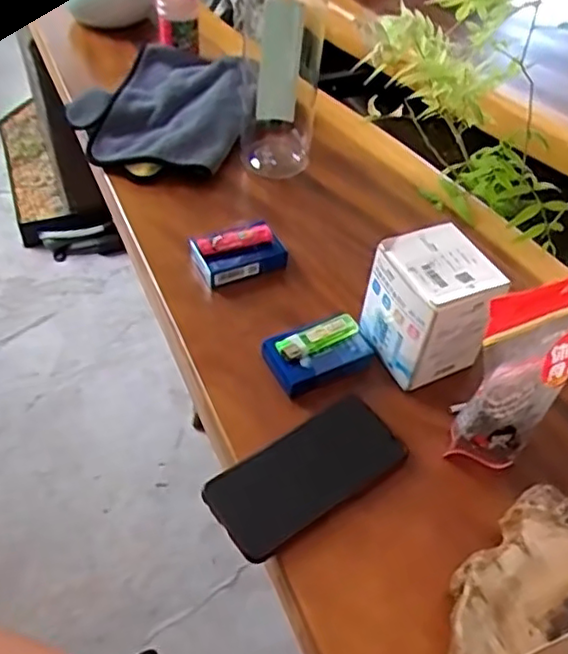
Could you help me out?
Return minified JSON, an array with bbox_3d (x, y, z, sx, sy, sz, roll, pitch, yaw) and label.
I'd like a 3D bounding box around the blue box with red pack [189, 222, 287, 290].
[{"bbox_3d":[-0.047,-0.079,0.689,0.092,0.035,0.051,-18,52,-19],"label":"blue box with red pack"}]

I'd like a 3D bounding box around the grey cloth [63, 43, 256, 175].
[{"bbox_3d":[-0.154,-0.279,0.856,0.221,0.066,0.237,11,49,5],"label":"grey cloth"}]

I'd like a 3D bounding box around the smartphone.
[{"bbox_3d":[0.020,0.116,0.533,0.162,0.012,0.074,-28,56,-26],"label":"smartphone"}]

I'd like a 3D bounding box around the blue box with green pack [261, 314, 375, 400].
[{"bbox_3d":[0.035,0.022,0.603,0.099,0.031,0.053,-18,52,-19],"label":"blue box with green pack"}]

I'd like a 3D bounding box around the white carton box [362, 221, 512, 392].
[{"bbox_3d":[0.132,-0.015,0.602,0.092,0.117,0.095,-17,52,-19],"label":"white carton box"}]

